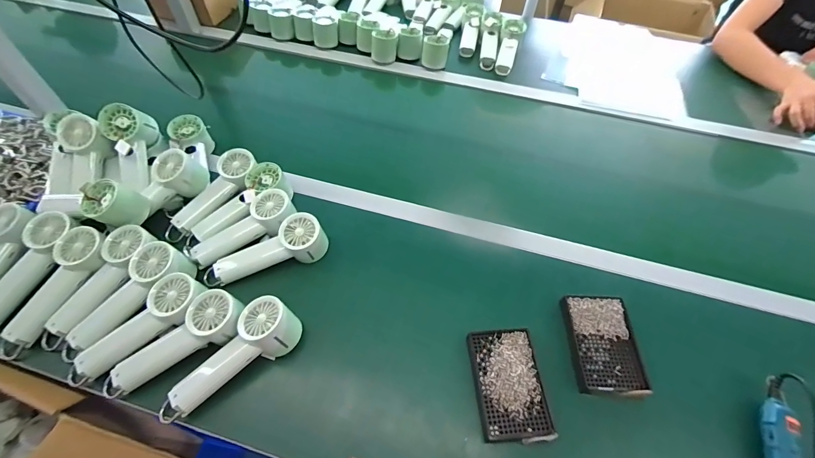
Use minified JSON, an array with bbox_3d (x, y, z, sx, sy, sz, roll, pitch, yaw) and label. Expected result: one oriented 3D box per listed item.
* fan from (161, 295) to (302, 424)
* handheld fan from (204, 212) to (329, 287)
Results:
[{"bbox_3d":[-0.236,0.165,0.476,0.194,0.057,0.073,-32,62,-21],"label":"fan"},{"bbox_3d":[-0.223,0.036,0.573,0.194,0.059,0.062,-18,58,-13],"label":"handheld fan"}]

